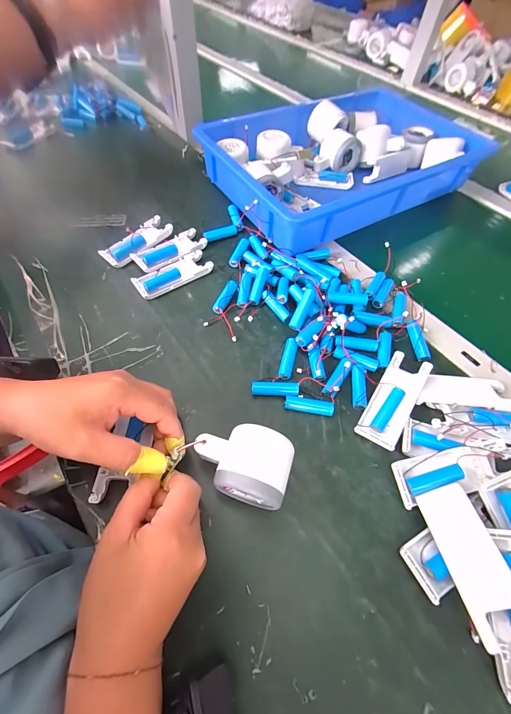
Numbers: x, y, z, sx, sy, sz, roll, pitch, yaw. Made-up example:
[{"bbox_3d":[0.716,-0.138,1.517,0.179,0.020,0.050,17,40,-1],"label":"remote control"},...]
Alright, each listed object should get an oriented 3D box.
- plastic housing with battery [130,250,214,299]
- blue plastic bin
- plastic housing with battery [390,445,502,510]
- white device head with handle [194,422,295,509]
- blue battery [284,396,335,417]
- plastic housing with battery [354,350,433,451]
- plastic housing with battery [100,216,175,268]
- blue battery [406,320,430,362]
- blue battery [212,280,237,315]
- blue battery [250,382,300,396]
[{"bbox_3d":[-0.112,-0.112,0.410,0.104,0.014,0.037,-31,65,-19],"label":"plastic housing with battery"},{"bbox_3d":[0.146,-0.337,0.519,0.426,0.079,0.282,-27,63,-17],"label":"blue plastic bin"},{"bbox_3d":[0.180,0.107,0.278,0.101,0.020,0.038,-11,60,-8],"label":"plastic housing with battery"},{"bbox_3d":[-0.011,0.091,0.260,0.080,0.052,0.055,16,59,7],"label":"white device head with handle"},{"bbox_3d":[0.057,0.052,0.317,0.051,0.012,0.013,10,59,4],"label":"blue battery"},{"bbox_3d":[0.146,0.045,0.314,0.042,0.025,0.102,31,63,16],"label":"plastic housing with battery"},{"bbox_3d":[-0.171,-0.167,0.437,0.040,0.020,0.102,39,65,20],"label":"plastic housing with battery"},{"bbox_3d":[0.192,-0.019,0.354,0.011,0.011,0.048,-15,84,-11],"label":"blue battery"},{"bbox_3d":[-0.038,-0.077,0.387,0.016,0.017,0.051,18,60,9],"label":"blue battery"},{"bbox_3d":[0.021,0.035,0.324,0.050,0.014,0.012,4,59,1],"label":"blue battery"}]

